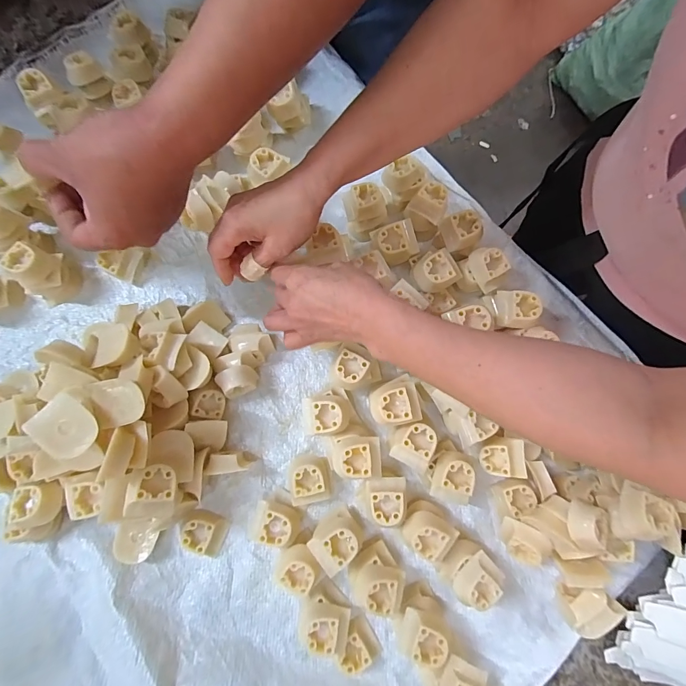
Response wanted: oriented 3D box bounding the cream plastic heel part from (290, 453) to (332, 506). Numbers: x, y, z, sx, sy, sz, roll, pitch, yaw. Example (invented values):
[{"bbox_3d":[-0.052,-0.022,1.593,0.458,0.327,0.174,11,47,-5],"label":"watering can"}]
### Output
[{"bbox_3d":[-0.032,0.139,0.374,0.039,0.032,0.044,-3,80,-1],"label":"cream plastic heel part"}]

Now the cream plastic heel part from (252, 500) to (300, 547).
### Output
[{"bbox_3d":[-0.065,0.179,0.366,0.043,0.033,0.033,13,80,2],"label":"cream plastic heel part"}]

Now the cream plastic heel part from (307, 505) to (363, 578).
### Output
[{"bbox_3d":[-0.005,0.190,0.356,0.047,0.041,0.041,-36,82,-6],"label":"cream plastic heel part"}]

